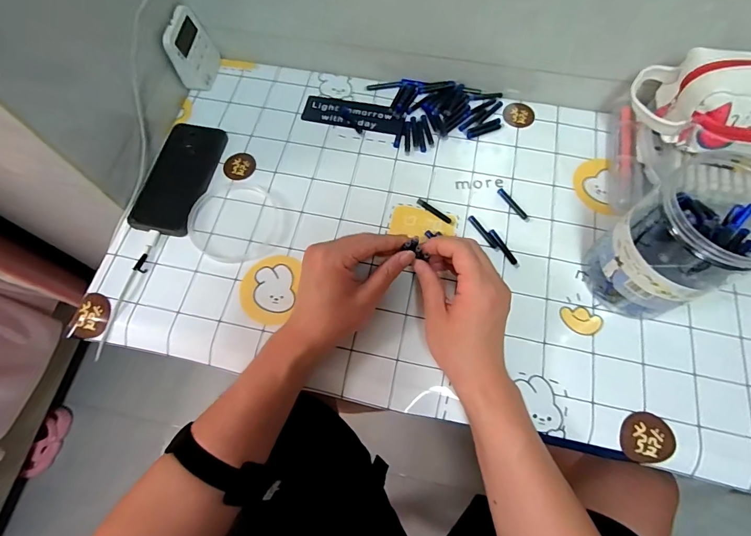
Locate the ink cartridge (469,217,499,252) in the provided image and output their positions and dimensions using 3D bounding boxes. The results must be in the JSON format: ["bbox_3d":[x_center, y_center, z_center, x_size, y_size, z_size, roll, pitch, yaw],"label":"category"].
[{"bbox_3d":[0.124,-0.040,0.458,0.008,0.004,0.052,-29,70,-10],"label":"ink cartridge"}]

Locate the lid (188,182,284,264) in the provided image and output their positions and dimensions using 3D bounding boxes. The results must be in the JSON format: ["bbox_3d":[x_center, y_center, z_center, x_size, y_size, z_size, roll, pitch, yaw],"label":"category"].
[{"bbox_3d":[-0.164,-0.058,0.474,0.103,0.008,0.105,0,68,1],"label":"lid"}]

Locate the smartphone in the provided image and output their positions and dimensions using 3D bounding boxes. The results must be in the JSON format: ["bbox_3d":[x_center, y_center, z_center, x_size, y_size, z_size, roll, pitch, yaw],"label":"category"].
[{"bbox_3d":[-0.239,-0.113,0.493,0.073,0.014,0.155,10,69,5],"label":"smartphone"}]

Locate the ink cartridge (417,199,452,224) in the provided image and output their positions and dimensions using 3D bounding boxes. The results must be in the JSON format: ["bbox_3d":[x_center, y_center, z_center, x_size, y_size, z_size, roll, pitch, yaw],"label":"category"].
[{"bbox_3d":[0.069,-0.067,0.472,0.046,0.004,0.009,33,72,13],"label":"ink cartridge"}]

